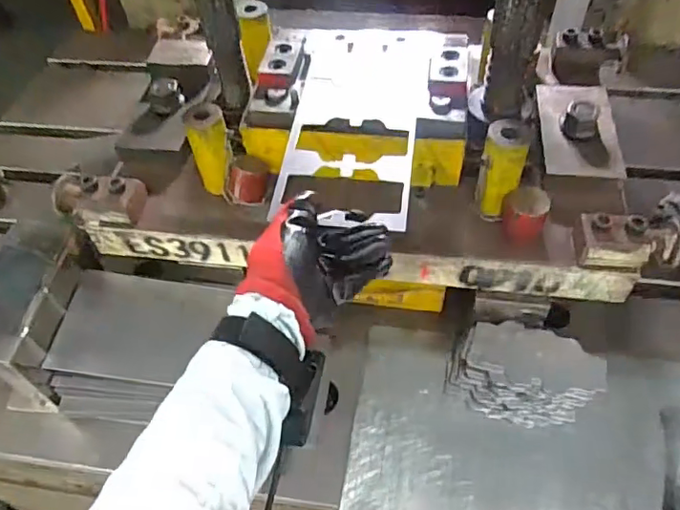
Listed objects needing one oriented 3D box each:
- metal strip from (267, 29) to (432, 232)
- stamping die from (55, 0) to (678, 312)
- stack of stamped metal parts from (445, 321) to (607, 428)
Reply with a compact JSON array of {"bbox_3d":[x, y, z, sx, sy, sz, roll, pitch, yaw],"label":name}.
[{"bbox_3d":[0.021,-0.147,0.565,0.127,0.006,0.291,4,53,7],"label":"metal strip"},{"bbox_3d":[0.028,-0.157,0.600,0.599,0.236,0.331,8,53,10],"label":"stamping die"},{"bbox_3d":[0.189,0.120,0.571,0.149,0.058,0.086,10,53,12],"label":"stack of stamped metal parts"}]

